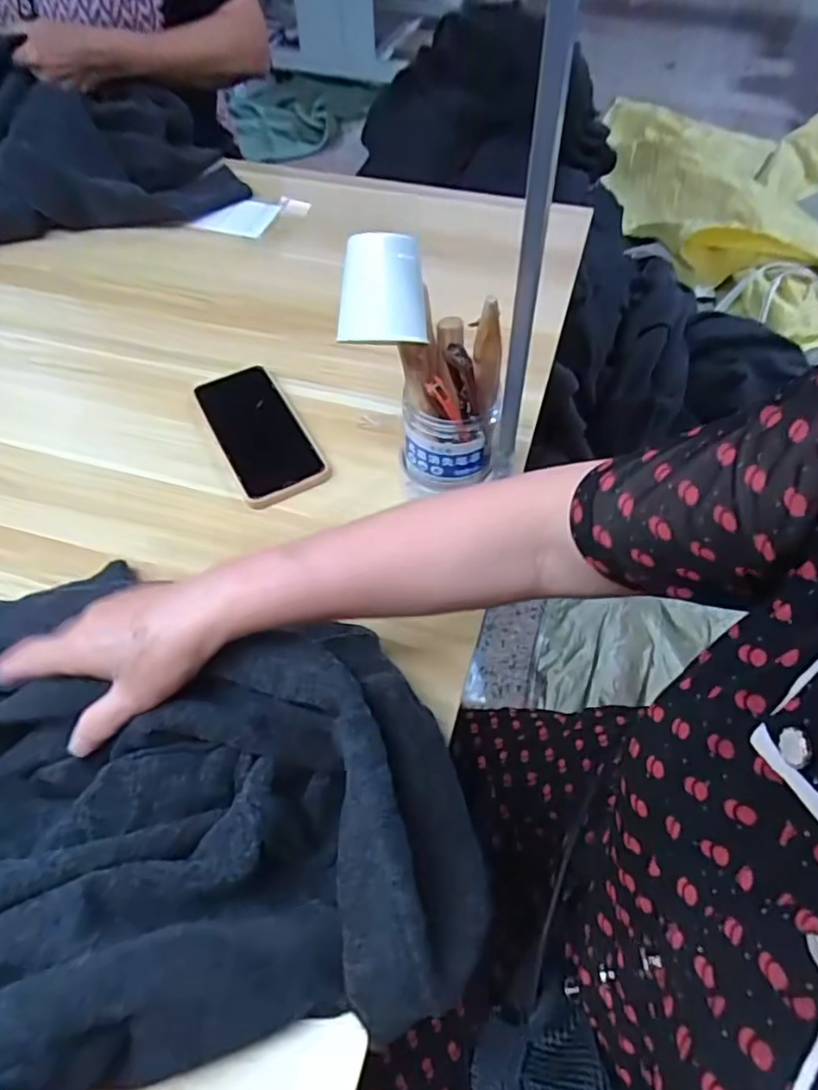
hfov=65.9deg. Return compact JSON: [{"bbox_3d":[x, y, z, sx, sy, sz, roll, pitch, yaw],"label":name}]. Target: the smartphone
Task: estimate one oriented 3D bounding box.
[{"bbox_3d":[-0.137,-0.105,0.575,0.076,0.014,0.163,-25,61,-15],"label":"smartphone"}]

